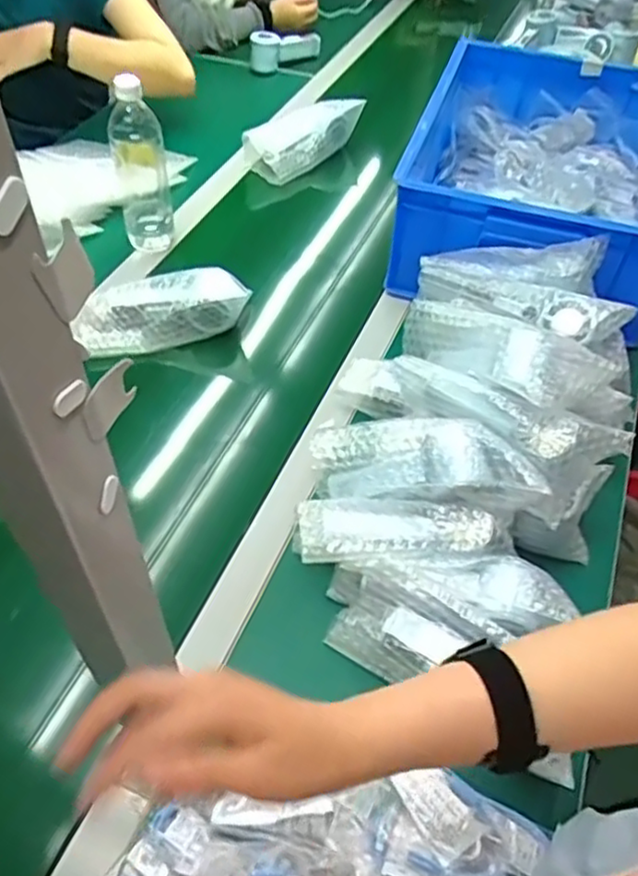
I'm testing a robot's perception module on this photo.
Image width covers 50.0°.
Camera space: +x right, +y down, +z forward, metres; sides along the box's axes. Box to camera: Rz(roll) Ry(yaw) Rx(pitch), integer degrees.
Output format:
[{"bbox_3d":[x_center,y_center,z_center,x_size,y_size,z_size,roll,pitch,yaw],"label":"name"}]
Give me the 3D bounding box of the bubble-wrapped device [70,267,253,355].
[{"bbox_3d":[-0.195,-0.160,0.836,0.201,0.066,0.081,-11,51,-12],"label":"bubble-wrapped device"}]

